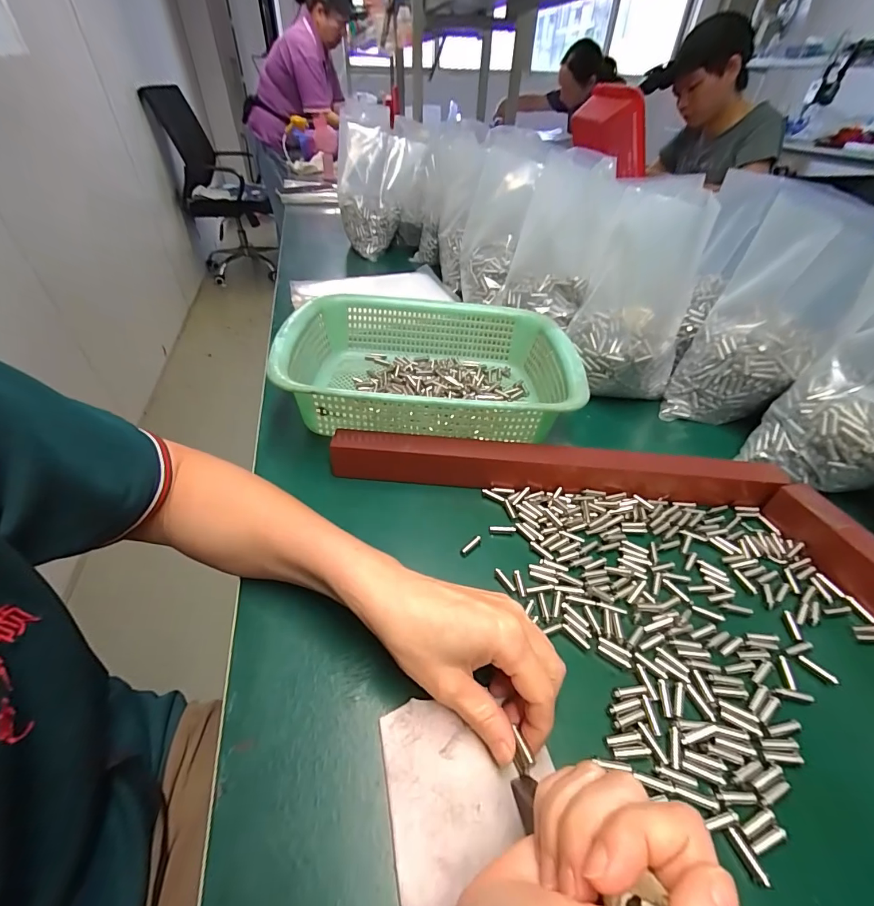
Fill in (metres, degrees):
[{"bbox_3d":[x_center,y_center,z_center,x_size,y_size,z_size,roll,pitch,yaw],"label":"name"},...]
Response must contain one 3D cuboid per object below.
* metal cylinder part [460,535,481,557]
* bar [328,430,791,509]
[{"bbox_3d":[0.028,0.073,0.326,0.022,0.004,0.006,-33,52,-32],"label":"metal cylinder part"},{"bbox_3d":[0.099,0.013,0.370,0.382,0.036,0.032,2,42,0],"label":"bar"}]

